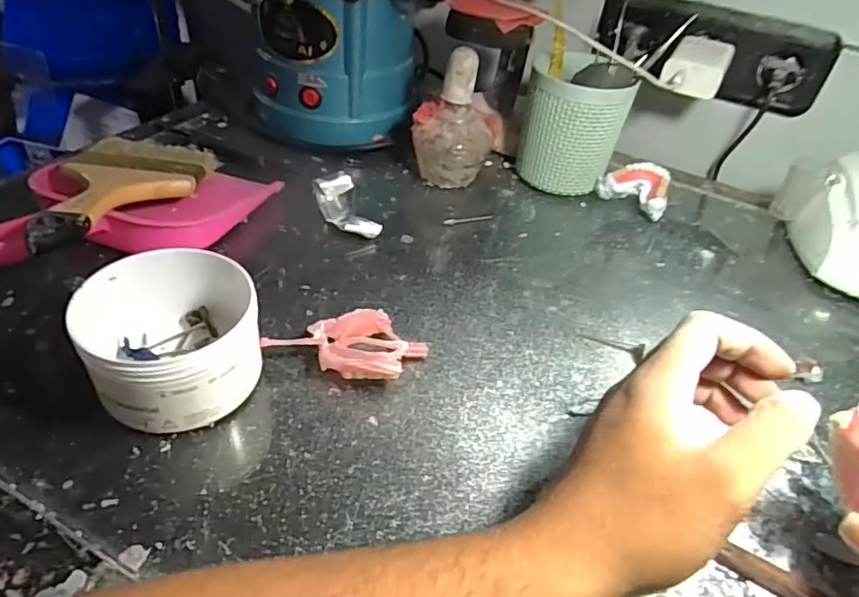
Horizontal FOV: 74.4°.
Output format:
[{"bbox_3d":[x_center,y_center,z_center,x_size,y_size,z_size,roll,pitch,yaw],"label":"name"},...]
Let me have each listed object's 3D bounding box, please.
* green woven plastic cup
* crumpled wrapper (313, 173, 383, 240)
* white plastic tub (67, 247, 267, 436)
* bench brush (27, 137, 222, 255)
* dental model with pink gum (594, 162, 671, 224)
[{"bbox_3d":[0.139,-0.168,0.546,0.090,0.103,0.094,18,42,11],"label":"green woven plastic cup"},{"bbox_3d":[-0.071,-0.076,0.481,0.034,0.026,0.070,-17,47,-26],"label":"crumpled wrapper"},{"bbox_3d":[-0.147,0.021,0.328,0.092,0.060,0.098,4,41,-4],"label":"white plastic tub"},{"bbox_3d":[-0.233,-0.082,0.418,0.092,0.021,0.218,3,28,-5],"label":"bench brush"},{"bbox_3d":[0.201,-0.109,0.548,0.065,0.029,0.053,25,44,18],"label":"dental model with pink gum"}]

